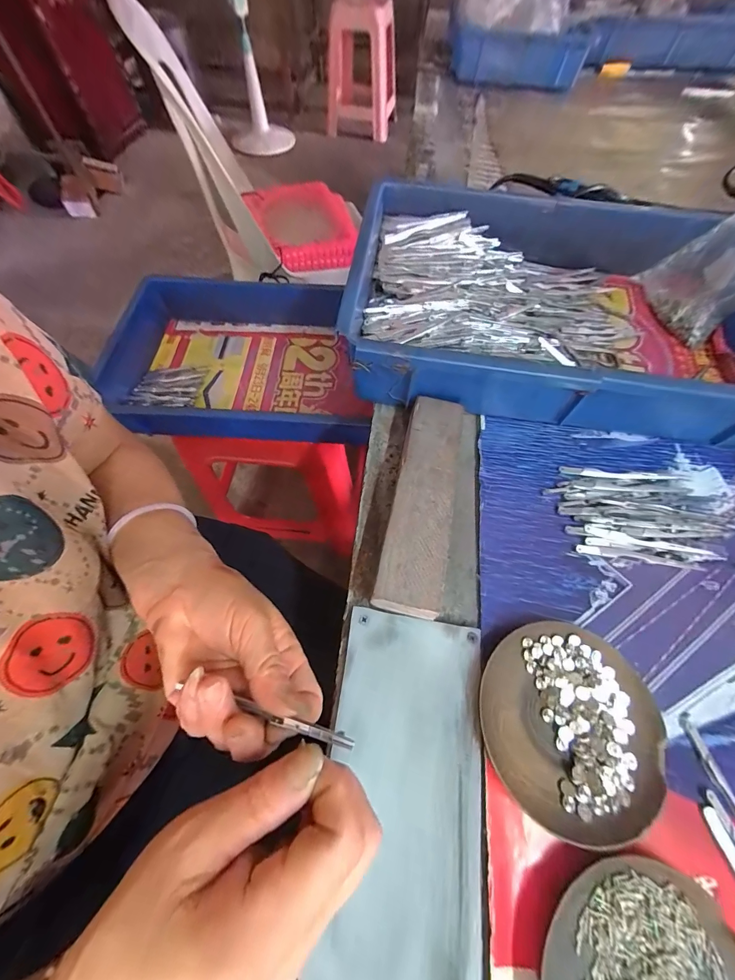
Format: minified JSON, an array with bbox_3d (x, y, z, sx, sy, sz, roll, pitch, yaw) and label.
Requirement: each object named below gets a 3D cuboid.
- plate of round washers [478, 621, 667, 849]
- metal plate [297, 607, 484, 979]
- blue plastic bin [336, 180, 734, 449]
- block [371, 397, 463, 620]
[{"bbox_3d":[0.132,0.150,0.224,0.114,0.014,0.111,1,64,-2],"label":"plate of round washers"},{"bbox_3d":[0.023,0.182,0.206,0.093,0.008,0.196,8,64,1],"label":"metal plate"},{"bbox_3d":[0.200,-0.196,0.361,0.419,0.076,0.288,8,64,1],"label":"blue plastic bin"},{"bbox_3d":[0.046,0.006,0.283,0.047,0.031,0.184,13,64,3],"label":"block"}]

